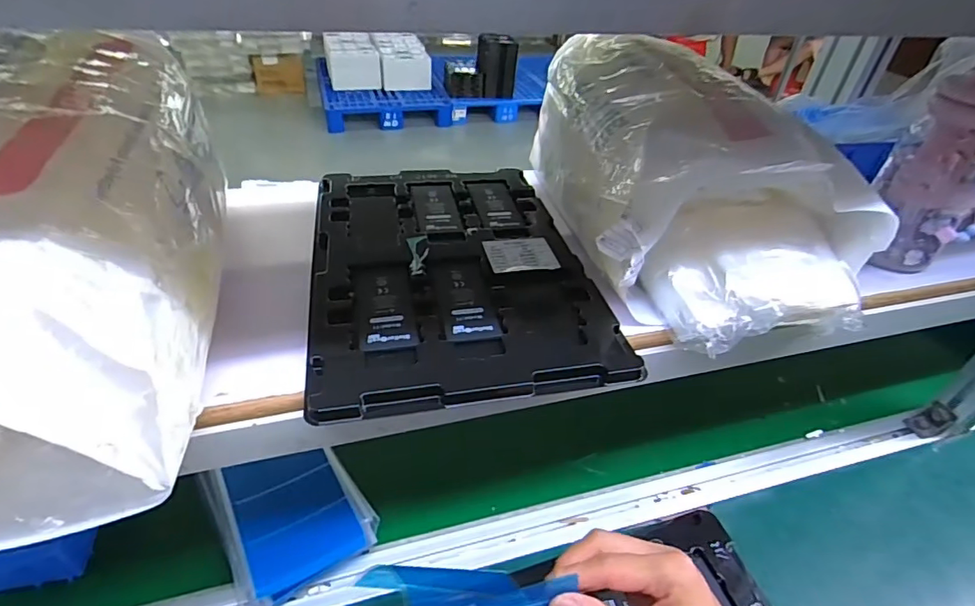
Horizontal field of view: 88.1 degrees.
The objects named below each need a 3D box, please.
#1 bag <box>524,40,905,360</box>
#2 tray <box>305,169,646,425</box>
[{"bbox_3d":[0.178,-0.125,0.467,0.231,0.140,0.336,-3,40,-9],"label":"bag"},{"bbox_3d":[-0.034,-0.039,0.453,0.229,0.015,0.320,-5,40,-12],"label":"tray"}]

